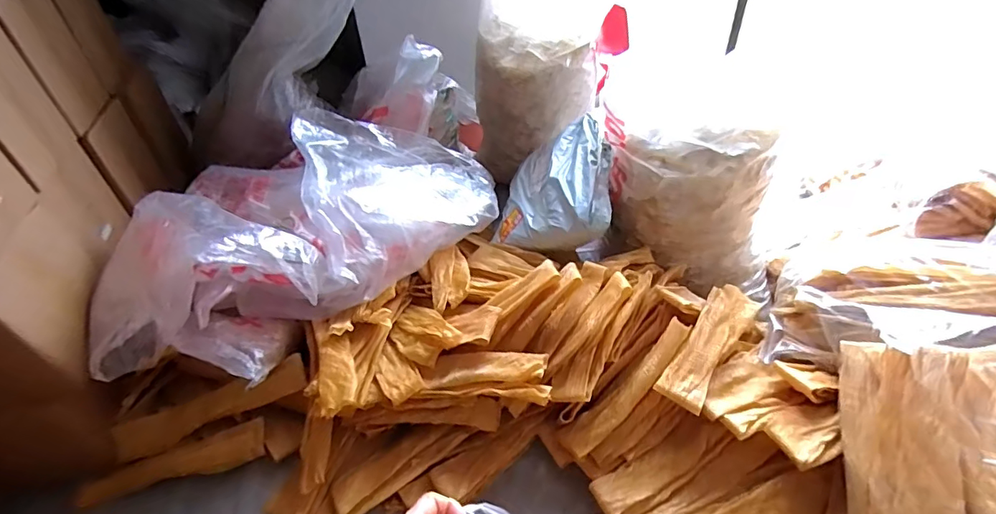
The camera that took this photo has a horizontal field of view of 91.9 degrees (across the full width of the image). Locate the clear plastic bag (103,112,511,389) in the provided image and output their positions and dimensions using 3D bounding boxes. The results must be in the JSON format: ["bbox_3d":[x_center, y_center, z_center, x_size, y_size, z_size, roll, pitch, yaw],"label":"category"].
[{"bbox_3d":[-0.380,-0.072,1.004,0.376,0.243,0.830,29,50,31],"label":"clear plastic bag"}]

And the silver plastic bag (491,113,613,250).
[{"bbox_3d":[0.139,-0.173,1.177,0.267,0.179,0.341,6,42,10],"label":"silver plastic bag"}]

